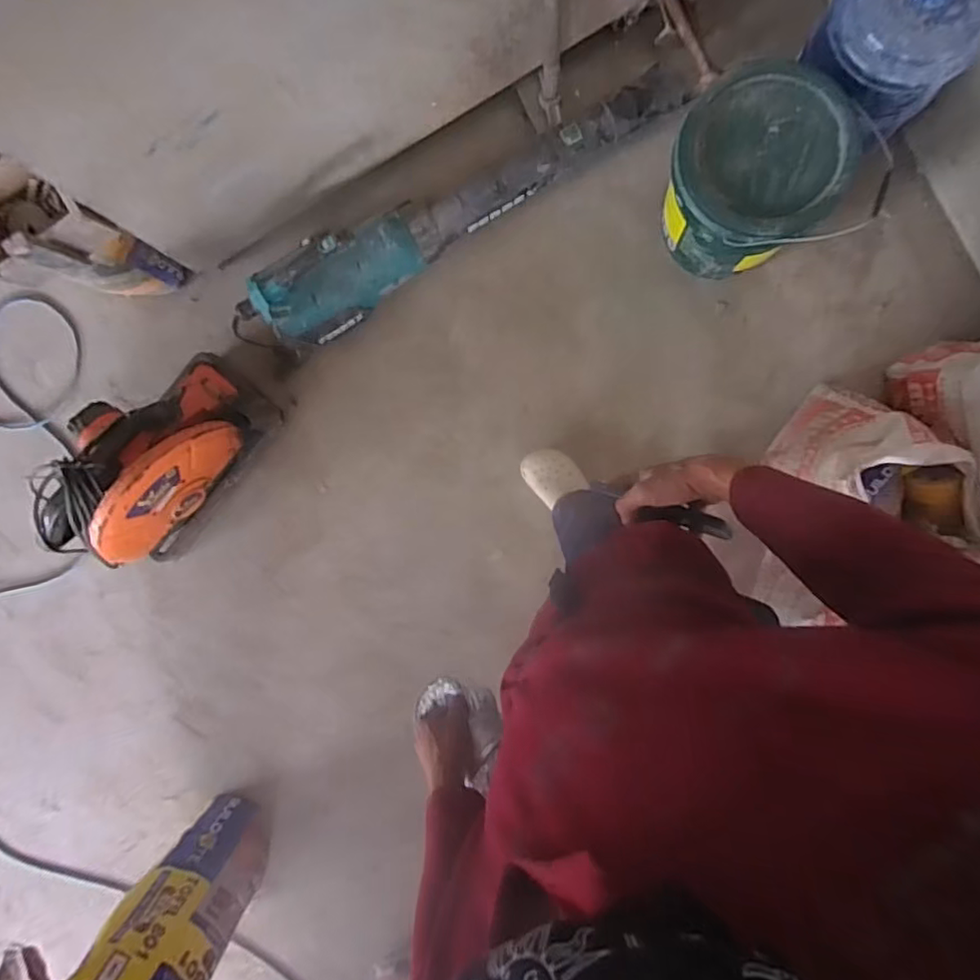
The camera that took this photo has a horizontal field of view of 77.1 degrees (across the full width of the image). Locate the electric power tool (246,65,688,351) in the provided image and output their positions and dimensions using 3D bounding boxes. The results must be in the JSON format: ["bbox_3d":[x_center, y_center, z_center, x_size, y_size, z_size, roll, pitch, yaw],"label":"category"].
[{"bbox_3d":[-0.021,-0.614,1.274,1.043,0.228,0.119,-32,88,4],"label":"electric power tool"}]

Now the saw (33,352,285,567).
[{"bbox_3d":[-0.709,-0.073,1.276,0.259,0.314,0.447,39,93,3],"label":"saw"}]

